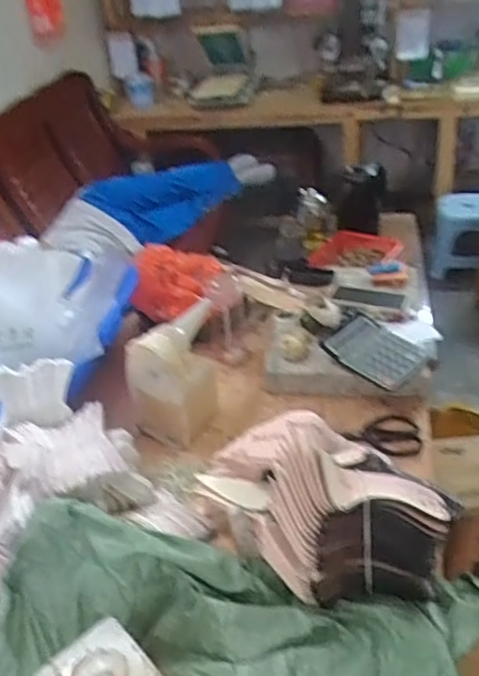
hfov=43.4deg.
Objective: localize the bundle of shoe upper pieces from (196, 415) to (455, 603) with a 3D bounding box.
[{"bbox_3d":[0.094,0.215,0.804,0.333,0.217,0.184,18,43,32],"label":"bundle of shoe upper pieces"}]

